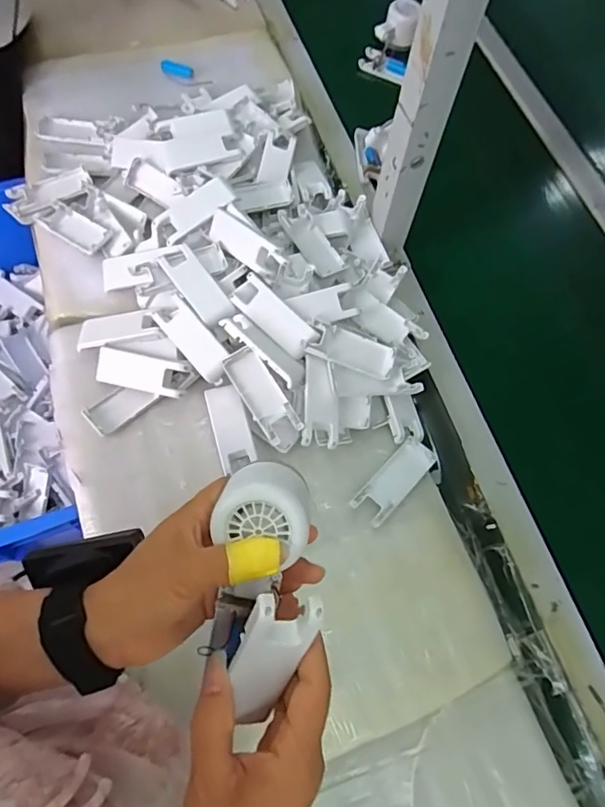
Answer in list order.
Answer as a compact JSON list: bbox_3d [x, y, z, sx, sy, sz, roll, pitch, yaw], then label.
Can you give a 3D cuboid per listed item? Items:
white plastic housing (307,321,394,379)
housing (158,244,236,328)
[{"bbox_3d":[0.054,-0.057,0.568,0.093,0.011,0.040,17,66,-11],"label":"white plastic housing"},{"bbox_3d":[-0.115,-0.128,0.576,0.037,0.008,0.107,-37,79,-6],"label":"housing"}]

